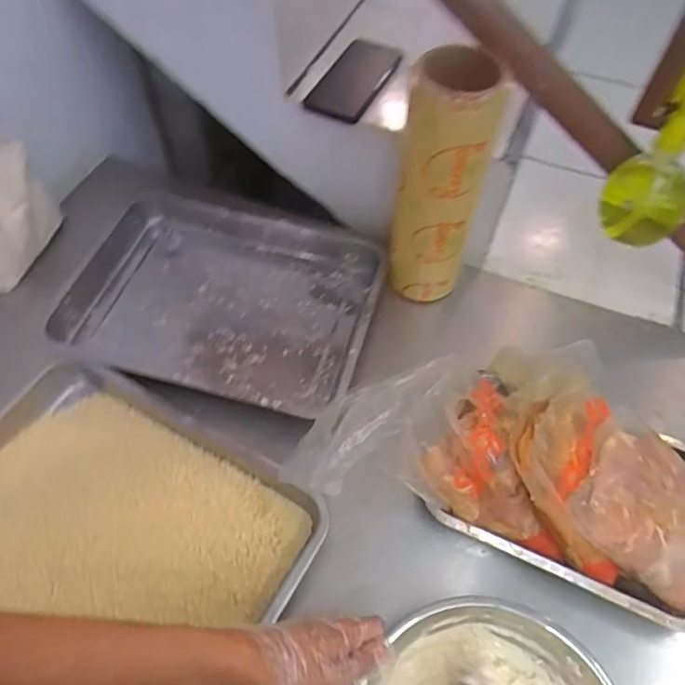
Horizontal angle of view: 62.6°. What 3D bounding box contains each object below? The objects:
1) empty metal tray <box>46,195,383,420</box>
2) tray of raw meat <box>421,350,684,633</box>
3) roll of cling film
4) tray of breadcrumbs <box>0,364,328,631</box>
[{"bbox_3d":[-0.159,-0.065,0.757,0.379,0.058,0.308,15,57,7],"label":"empty metal tray"},{"bbox_3d":[0.256,0.141,0.589,0.296,0.116,0.217,28,59,15],"label":"tray of raw meat"},{"bbox_3d":[0.113,-0.176,0.661,0.096,0.312,0.084,15,57,7],"label":"roll of cling film"},{"bbox_3d":[-0.245,0.193,0.575,0.390,0.040,0.275,27,59,15],"label":"tray of breadcrumbs"}]

